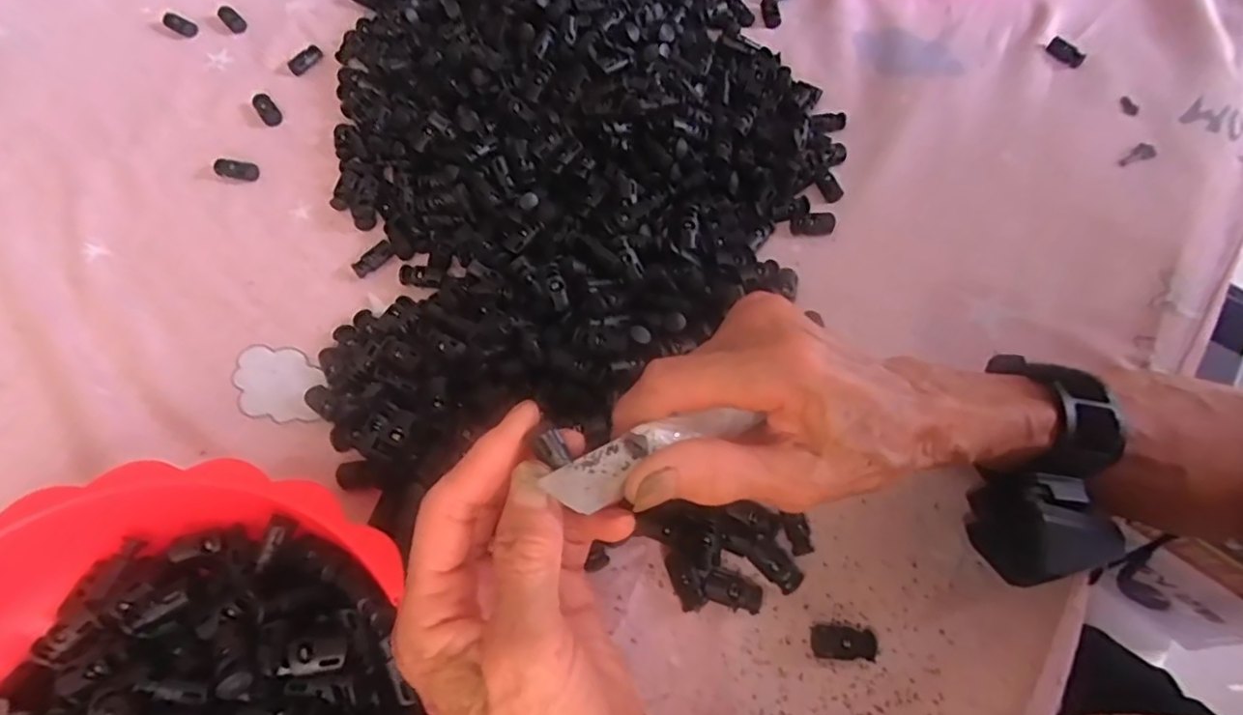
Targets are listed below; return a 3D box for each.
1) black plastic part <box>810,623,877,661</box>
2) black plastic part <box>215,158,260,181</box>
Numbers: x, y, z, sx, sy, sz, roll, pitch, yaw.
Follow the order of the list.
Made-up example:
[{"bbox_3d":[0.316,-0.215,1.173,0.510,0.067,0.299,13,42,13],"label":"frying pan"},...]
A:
[{"bbox_3d":[0.102,0.130,0.288,0.029,0.006,0.014,3,61,3],"label":"black plastic part"},{"bbox_3d":[-0.269,-0.131,0.437,0.030,0.008,0.013,5,61,4],"label":"black plastic part"}]

